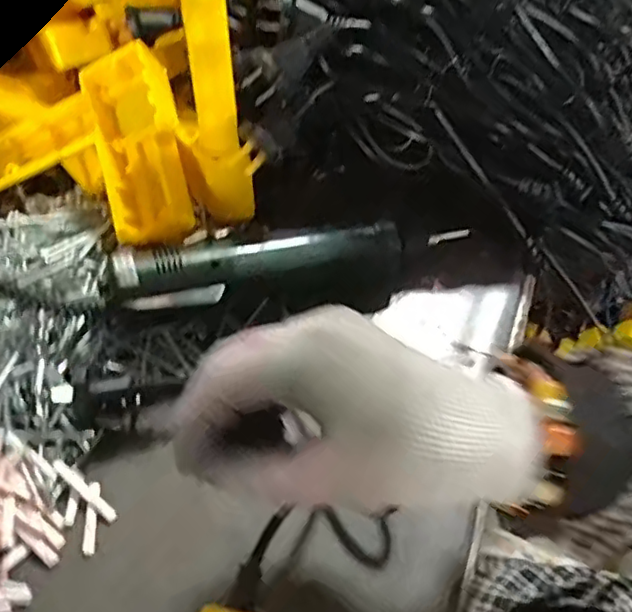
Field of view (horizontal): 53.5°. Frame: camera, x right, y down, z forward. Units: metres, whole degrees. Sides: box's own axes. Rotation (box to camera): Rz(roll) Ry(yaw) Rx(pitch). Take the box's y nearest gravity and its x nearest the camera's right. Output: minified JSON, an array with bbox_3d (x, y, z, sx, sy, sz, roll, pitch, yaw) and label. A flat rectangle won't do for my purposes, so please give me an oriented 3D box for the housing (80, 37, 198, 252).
[{"bbox_3d":[-0.110,-0.099,0.393,0.052,0.043,0.124,-14,83,-12],"label":"housing"}]

